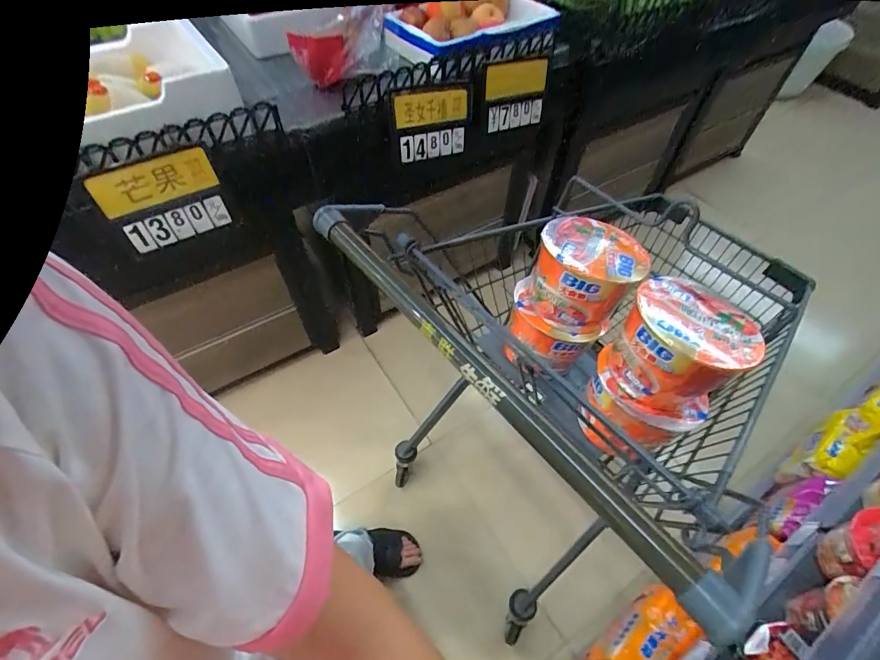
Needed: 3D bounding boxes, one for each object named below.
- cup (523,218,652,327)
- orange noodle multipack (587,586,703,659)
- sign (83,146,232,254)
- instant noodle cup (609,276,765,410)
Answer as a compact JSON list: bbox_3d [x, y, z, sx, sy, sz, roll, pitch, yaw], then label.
[{"bbox_3d":[0.200,-0.084,0.588,0.124,0.103,0.144,25,58,17],"label":"cup"},{"bbox_3d":[0.382,0.572,0.774,0.192,0.122,0.089,-28,59,-19],"label":"orange noodle multipack"},{"bbox_3d":[-0.511,-0.239,0.779,0.194,0.143,0.012,-25,35,-15],"label":"sign"},{"bbox_3d":[0.295,0.016,0.514,0.131,0.108,0.135,0,54,0],"label":"instant noodle cup"}]

